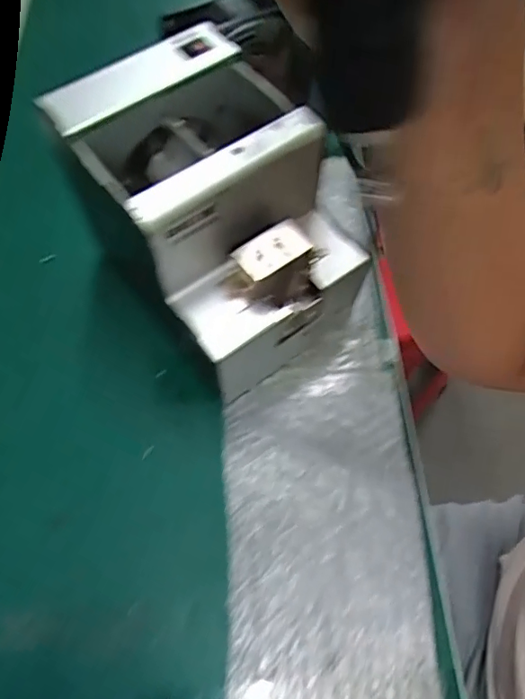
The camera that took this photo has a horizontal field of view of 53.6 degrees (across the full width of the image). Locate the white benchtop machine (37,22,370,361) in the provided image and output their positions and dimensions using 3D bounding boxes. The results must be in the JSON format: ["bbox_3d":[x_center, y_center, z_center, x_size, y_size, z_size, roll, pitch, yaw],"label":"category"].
[{"bbox_3d":[-0.027,-0.100,0.323,0.127,0.085,0.171,-33,67,-14],"label":"white benchtop machine"}]

